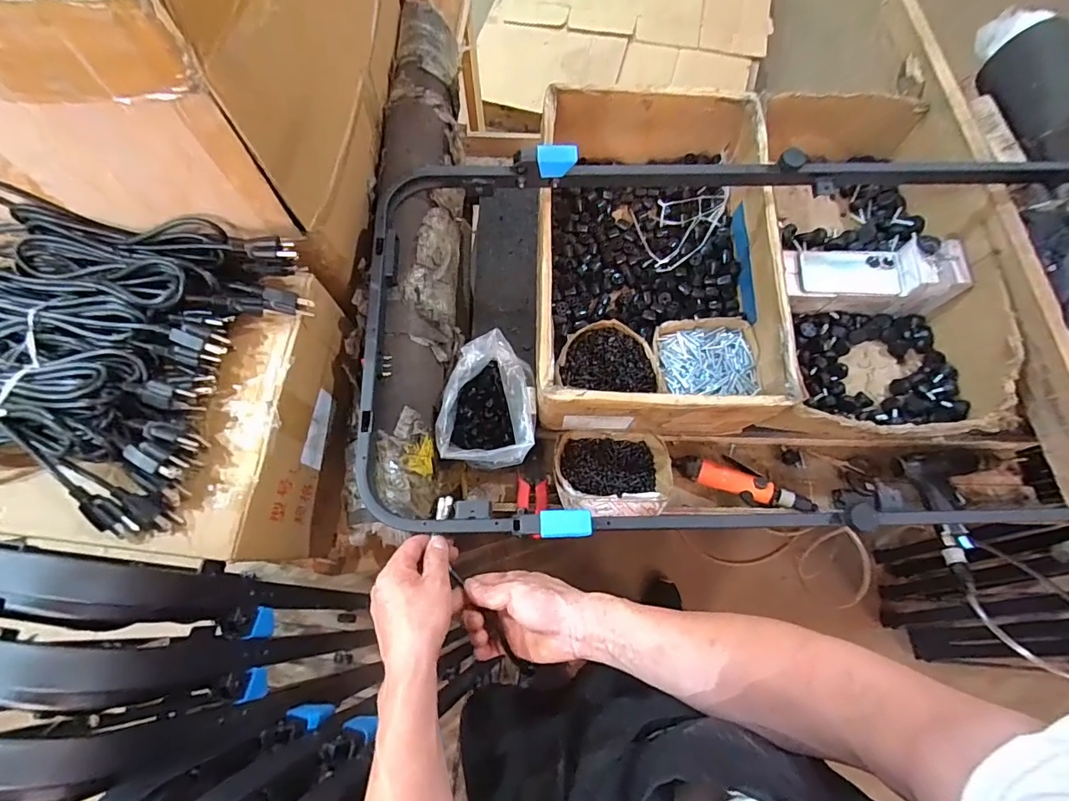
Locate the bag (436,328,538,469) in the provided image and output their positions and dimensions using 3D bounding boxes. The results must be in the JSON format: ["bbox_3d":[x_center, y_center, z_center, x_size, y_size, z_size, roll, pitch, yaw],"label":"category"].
[{"bbox_3d":[-0.065,0.013,0.745,0.134,0.163,0.179,7,74,1],"label":"bag"}]

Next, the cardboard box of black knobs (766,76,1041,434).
[{"bbox_3d":[0.564,-0.235,0.829,0.335,0.165,0.614,-2,74,-1],"label":"cardboard box of black knobs"}]

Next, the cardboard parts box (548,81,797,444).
[{"bbox_3d":[0.188,-0.225,0.791,0.341,0.169,0.533,1,74,-1],"label":"cardboard parts box"}]

